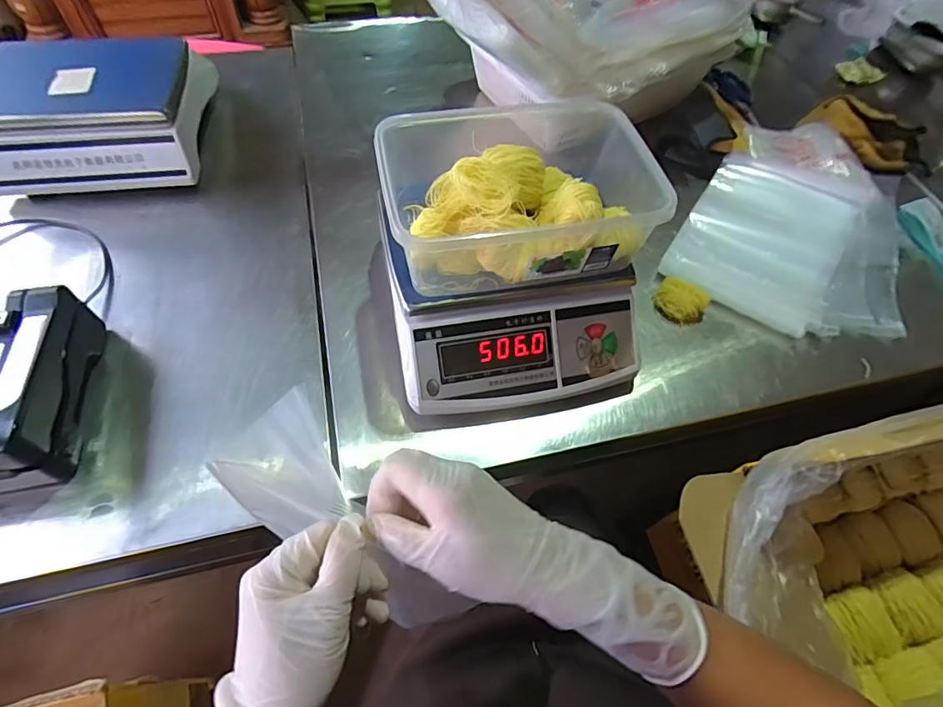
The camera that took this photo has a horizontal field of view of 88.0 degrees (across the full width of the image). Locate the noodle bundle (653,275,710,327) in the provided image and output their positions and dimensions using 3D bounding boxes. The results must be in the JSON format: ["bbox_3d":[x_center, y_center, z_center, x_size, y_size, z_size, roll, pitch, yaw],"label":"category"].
[{"bbox_3d":[0.277,-0.075,0.647,0.059,0.036,0.067,-11,60,-10],"label":"noodle bundle"}]

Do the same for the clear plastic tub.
[{"bbox_3d":[0.047,-0.164,0.517,0.272,0.105,0.172,-7,59,-7],"label":"clear plastic tub"}]

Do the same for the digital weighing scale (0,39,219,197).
[{"bbox_3d":[-0.546,-0.359,0.724,0.266,0.127,0.266,-5,59,-6],"label":"digital weighing scale"}]

